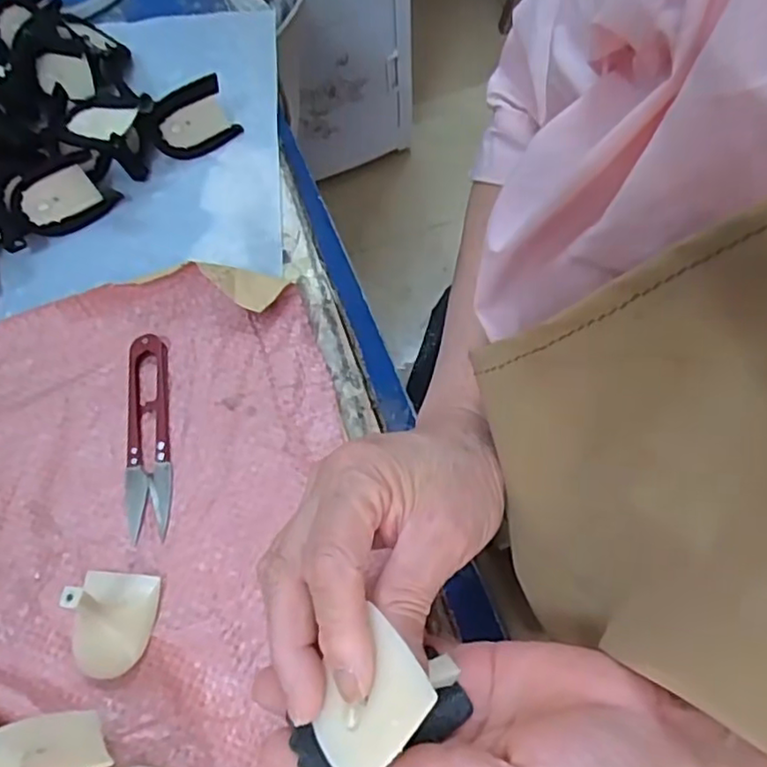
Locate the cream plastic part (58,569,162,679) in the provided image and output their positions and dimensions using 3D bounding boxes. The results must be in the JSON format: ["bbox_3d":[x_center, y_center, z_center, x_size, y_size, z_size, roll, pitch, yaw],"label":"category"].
[{"bbox_3d":[-0.137,0.114,0.309,0.040,0.045,0.048,7,69,4],"label":"cream plastic part"}]

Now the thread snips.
[{"bbox_3d":[-0.133,0.027,0.364,0.025,0.008,0.116,-7,68,-1],"label":"thread snips"}]

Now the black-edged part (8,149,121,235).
[{"bbox_3d":[-0.205,-0.118,0.412,0.059,0.040,0.016,-30,31,-10],"label":"black-edged part"}]

